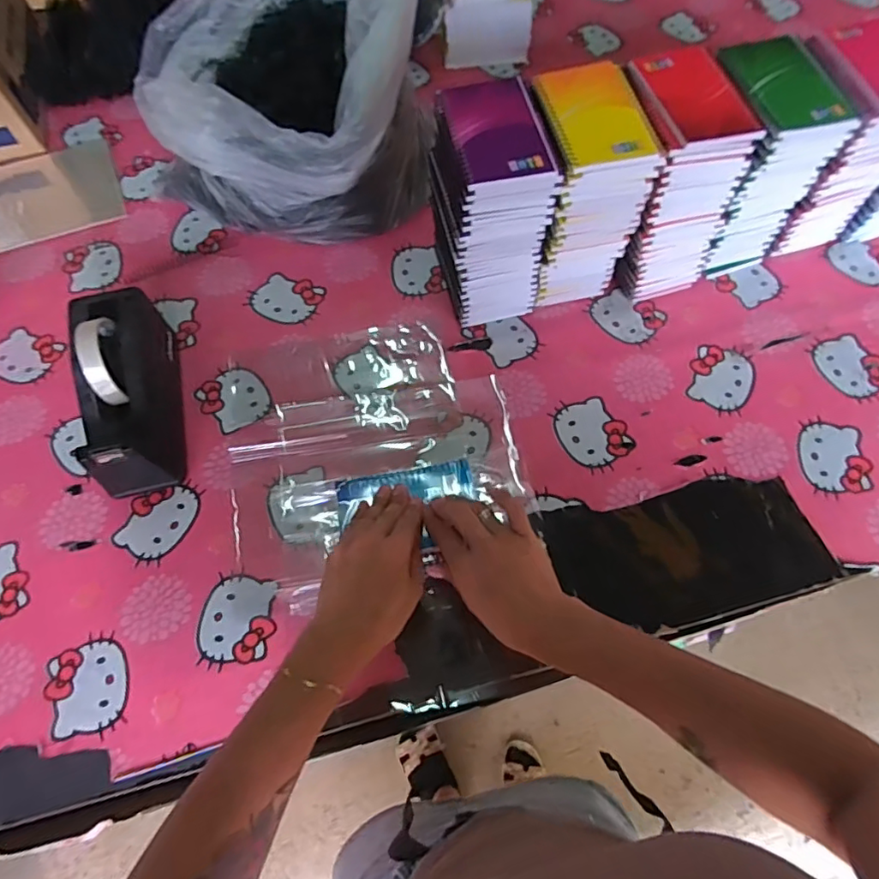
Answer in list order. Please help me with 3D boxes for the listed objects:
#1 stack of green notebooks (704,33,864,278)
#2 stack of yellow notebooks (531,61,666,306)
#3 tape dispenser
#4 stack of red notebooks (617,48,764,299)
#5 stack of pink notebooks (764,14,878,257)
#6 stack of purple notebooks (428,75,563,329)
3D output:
[{"bbox_3d":[0.340,-0.300,0.622,0.110,0.210,0.124,-14,66,-5],"label":"stack of green notebooks"},{"bbox_3d":[0.148,-0.256,0.605,0.094,0.212,0.132,-11,66,-4],"label":"stack of yellow notebooks"},{"bbox_3d":[-0.323,-0.050,0.571,0.075,0.116,0.209,-12,66,-4],"label":"tape dispenser"},{"bbox_3d":[0.240,-0.275,0.615,0.106,0.208,0.131,-19,67,-7],"label":"stack of red notebooks"},{"bbox_3d":[0.437,-0.322,0.631,0.115,0.213,0.120,-15,66,-6],"label":"stack of pink notebooks"},{"bbox_3d":[0.054,-0.235,0.595,0.095,0.215,0.127,-11,66,-4],"label":"stack of purple notebooks"}]

